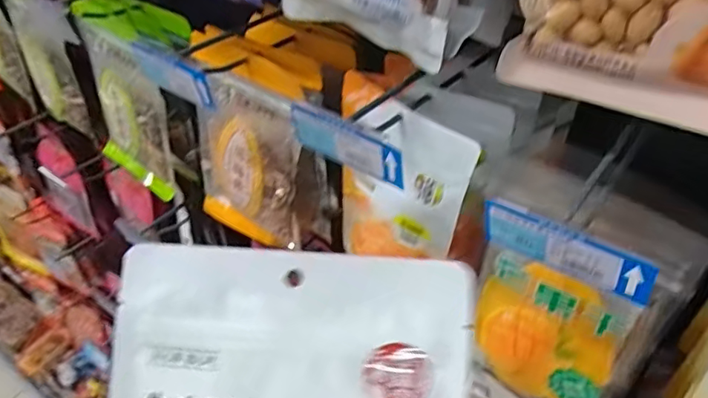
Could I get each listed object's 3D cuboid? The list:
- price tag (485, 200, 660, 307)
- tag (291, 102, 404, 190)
[{"bbox_3d":[0.124,0.031,0.326,0.099,0.036,0.007,28,48,29],"label":"price tag"},{"bbox_3d":[-0.006,-0.040,0.399,0.096,0.035,0.008,26,47,27],"label":"tag"}]

